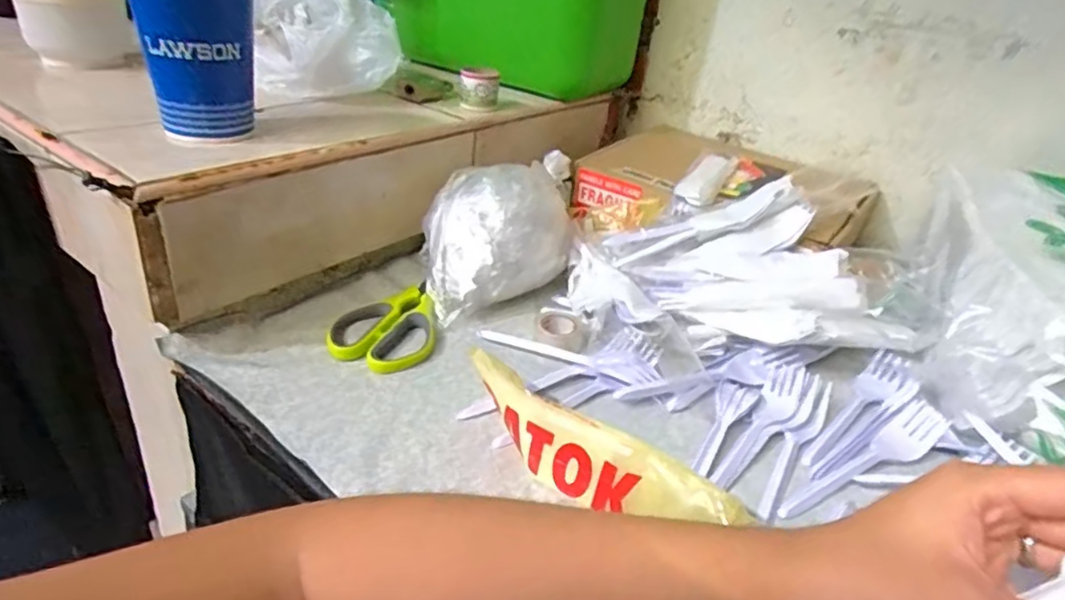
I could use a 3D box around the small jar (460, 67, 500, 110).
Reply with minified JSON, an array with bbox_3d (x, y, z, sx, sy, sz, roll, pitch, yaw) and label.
[{"bbox_3d":[-0.051,-0.209,0.605,0.036,0.033,0.029,2,31,-10],"label":"small jar"}]

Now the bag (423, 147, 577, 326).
[{"bbox_3d":[-0.031,-0.063,0.525,0.134,0.100,0.086,-14,37,-32],"label":"bag"}]

